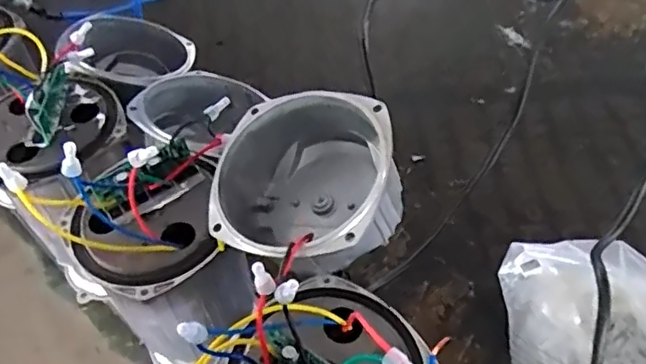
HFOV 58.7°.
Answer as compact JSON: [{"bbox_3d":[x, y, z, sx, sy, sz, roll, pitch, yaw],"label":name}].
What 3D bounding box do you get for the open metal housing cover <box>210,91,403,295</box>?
[{"bbox_3d":[-0.007,0.007,0.441,0.135,0.087,0.134,-8,58,18],"label":"open metal housing cover"}]

